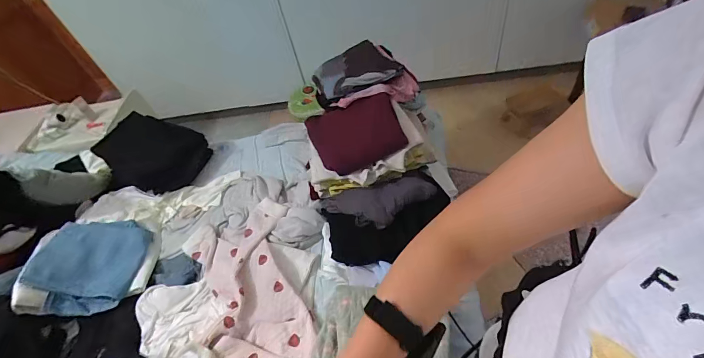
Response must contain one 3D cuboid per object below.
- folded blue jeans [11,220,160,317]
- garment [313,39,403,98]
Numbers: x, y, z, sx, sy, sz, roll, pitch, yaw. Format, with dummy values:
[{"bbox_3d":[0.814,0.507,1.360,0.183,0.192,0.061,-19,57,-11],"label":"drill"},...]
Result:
[{"bbox_3d":[-0.807,0.256,1.074,0.327,0.112,0.307,8,47,-25],"label":"folded blue jeans"},{"bbox_3d":[0.019,-0.348,1.102,0.267,0.111,0.172,-16,49,-2],"label":"garment"}]

